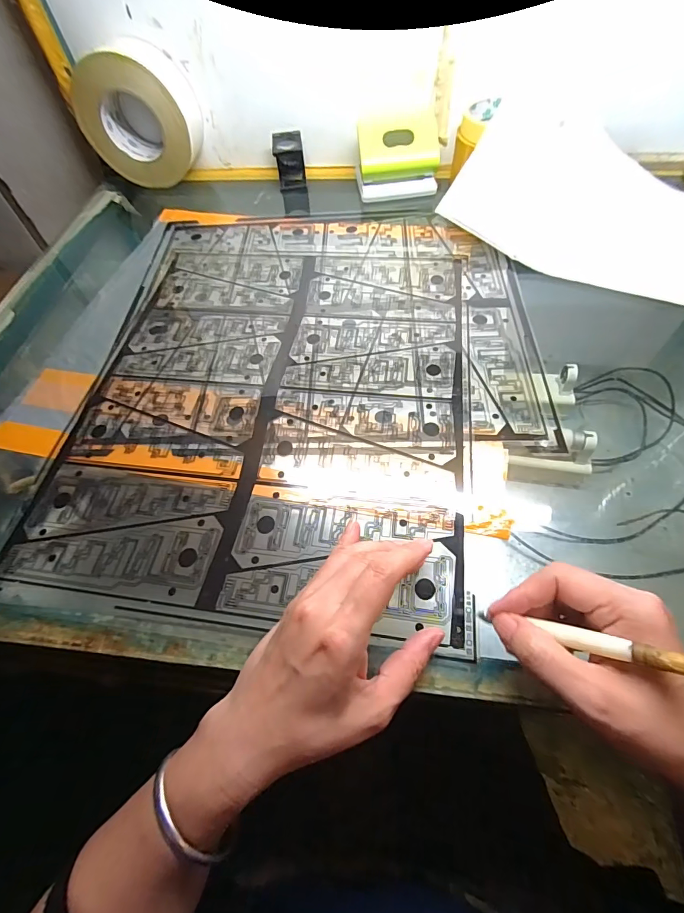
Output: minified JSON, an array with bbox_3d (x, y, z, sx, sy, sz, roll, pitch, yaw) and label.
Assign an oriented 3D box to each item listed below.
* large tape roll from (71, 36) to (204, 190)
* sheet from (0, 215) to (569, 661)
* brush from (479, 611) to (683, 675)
[{"bbox_3d":[-0.265,-0.443,0.535,0.143,0.134,0.071,3,59,6],"label":"large tape roll"},{"bbox_3d":[-0.031,-0.091,0.383,0.415,0.004,0.466,2,58,6],"label":"sheet"},{"bbox_3d":[0.129,0.090,0.190,0.133,0.005,0.010,-3,50,46],"label":"brush"}]

